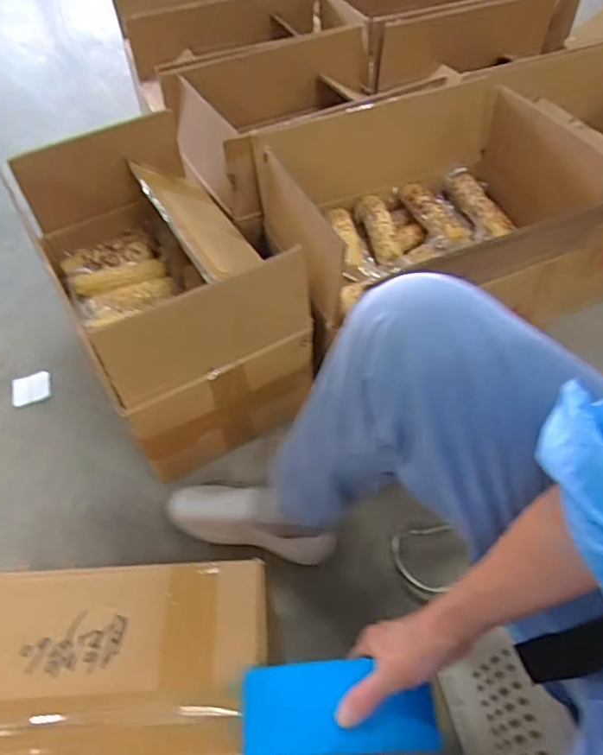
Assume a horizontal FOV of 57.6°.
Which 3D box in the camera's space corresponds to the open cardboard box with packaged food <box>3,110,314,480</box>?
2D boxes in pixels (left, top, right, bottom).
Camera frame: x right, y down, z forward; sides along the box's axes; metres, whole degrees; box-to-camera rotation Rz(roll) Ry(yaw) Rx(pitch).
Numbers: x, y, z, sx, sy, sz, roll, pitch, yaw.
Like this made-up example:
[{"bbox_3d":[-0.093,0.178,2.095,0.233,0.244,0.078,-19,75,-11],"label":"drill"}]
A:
[{"bbox_3d":[-0.218,-0.152,0.874,0.279,0.298,0.460,-26,55,-17],"label":"open cardboard box with packaged food"}]

